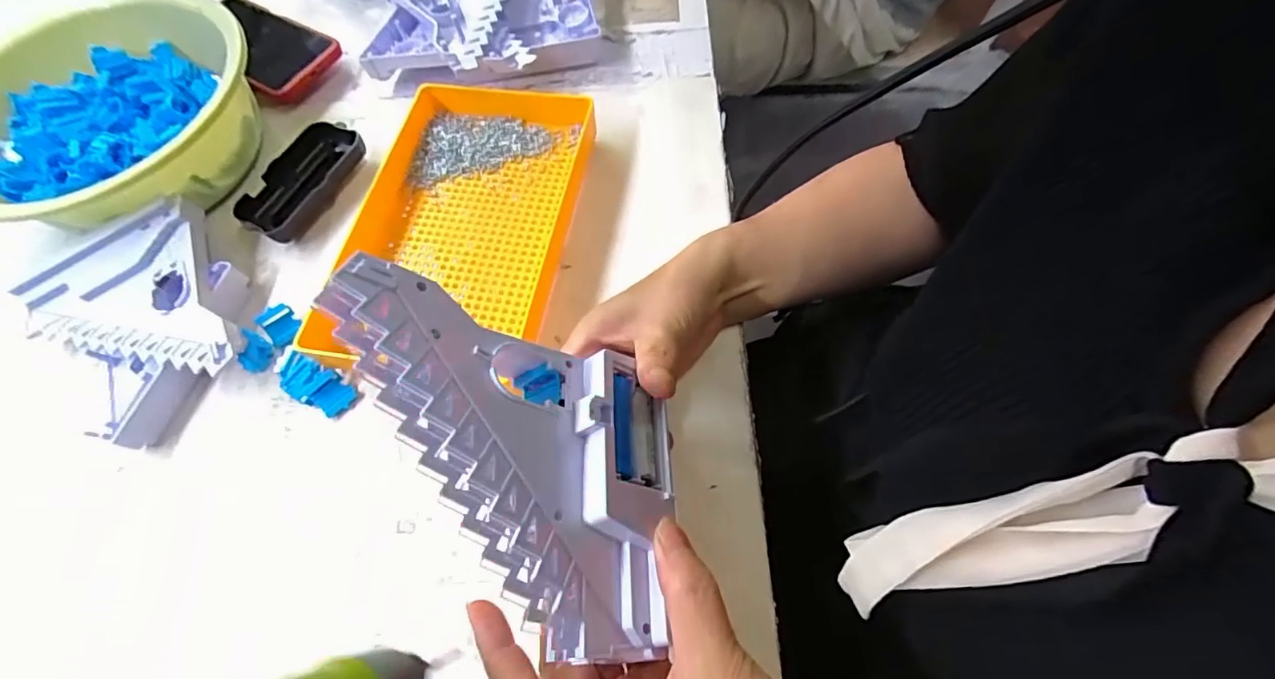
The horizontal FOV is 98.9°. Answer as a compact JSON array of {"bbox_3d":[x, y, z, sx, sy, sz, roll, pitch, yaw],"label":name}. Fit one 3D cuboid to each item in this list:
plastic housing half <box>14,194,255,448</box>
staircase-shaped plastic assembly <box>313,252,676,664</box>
[{"bbox_3d":[-0.347,-0.011,0.388,0.128,0.047,0.160,-35,67,-11],"label":"plastic housing half"},{"bbox_3d":[-0.047,0.042,0.252,0.184,0.055,0.103,55,43,-4],"label":"staircase-shaped plastic assembly"}]

